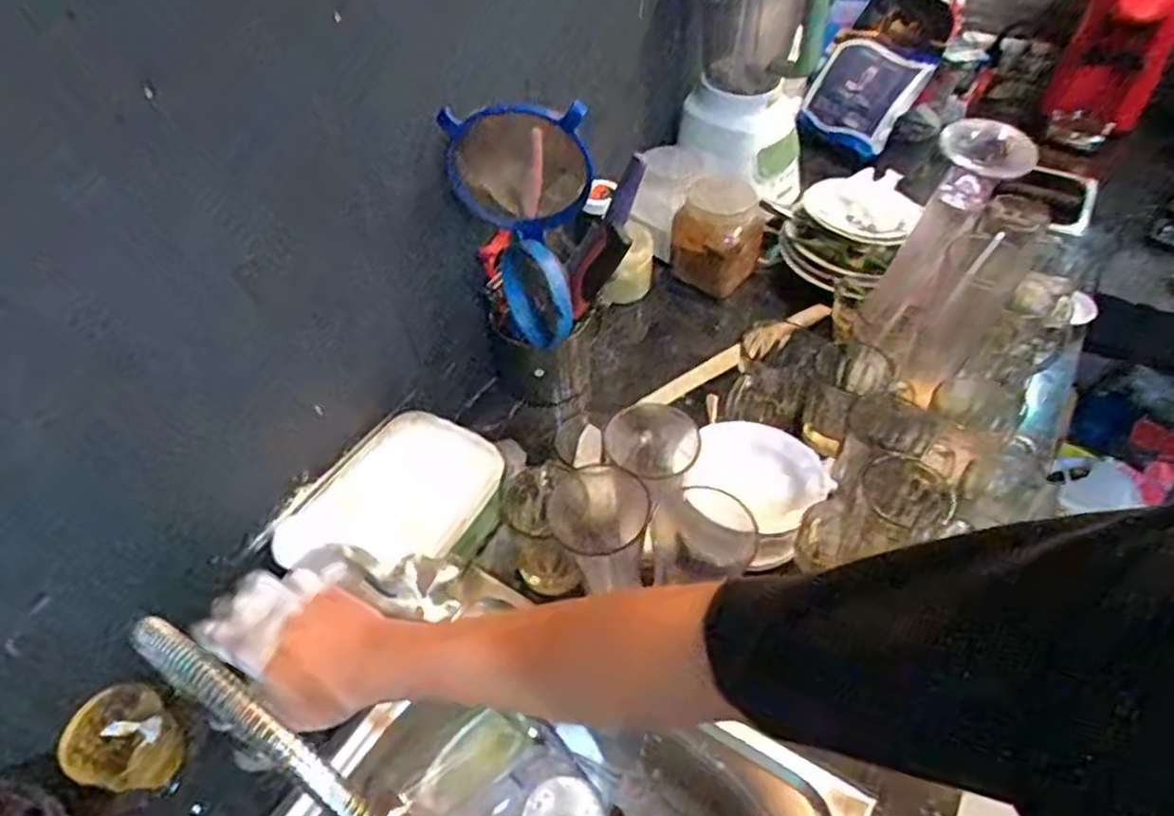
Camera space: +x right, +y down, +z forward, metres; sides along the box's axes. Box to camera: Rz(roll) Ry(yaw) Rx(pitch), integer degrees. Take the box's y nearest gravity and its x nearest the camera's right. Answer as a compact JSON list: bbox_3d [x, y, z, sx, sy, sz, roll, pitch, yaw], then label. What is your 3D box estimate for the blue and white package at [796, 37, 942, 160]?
[{"bbox_3d":[0.439,-0.510,1.163,0.171,0.165,0.063,42,39,18],"label":"blue and white package"}]

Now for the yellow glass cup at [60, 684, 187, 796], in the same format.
[{"bbox_3d":[-0.361,0.264,0.573,0.061,0.062,0.072,21,52,19],"label":"yellow glass cup"}]

